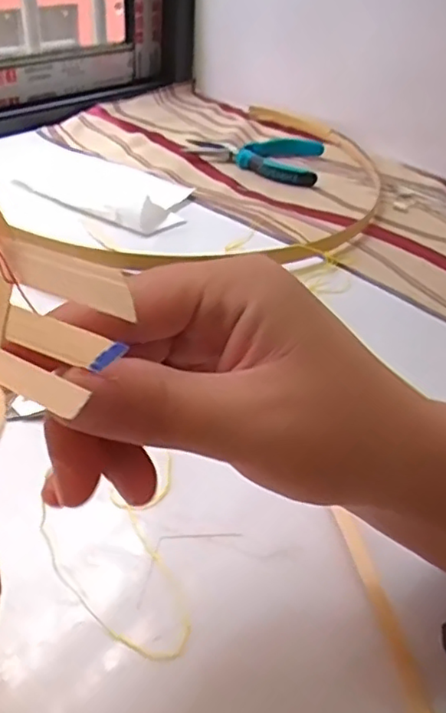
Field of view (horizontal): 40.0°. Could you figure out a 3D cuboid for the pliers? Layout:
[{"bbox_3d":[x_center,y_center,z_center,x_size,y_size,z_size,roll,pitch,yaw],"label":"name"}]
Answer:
[{"bbox_3d":[0.031,-0.222,0.668,0.152,0.020,0.089,14,39,11],"label":"pliers"}]

